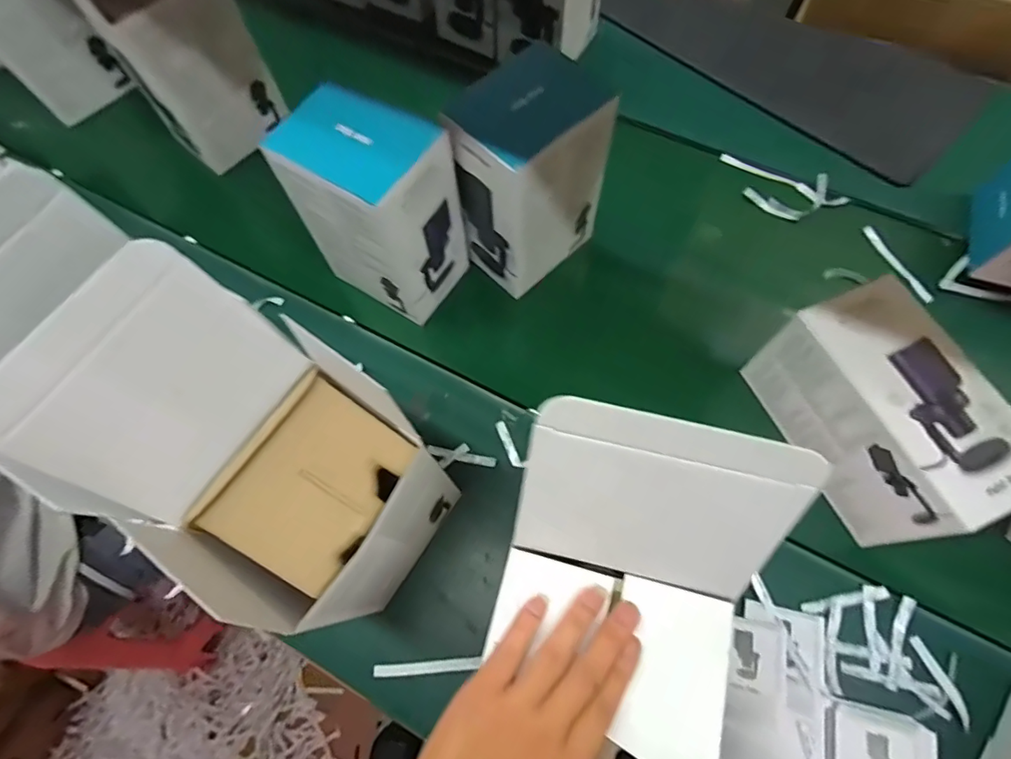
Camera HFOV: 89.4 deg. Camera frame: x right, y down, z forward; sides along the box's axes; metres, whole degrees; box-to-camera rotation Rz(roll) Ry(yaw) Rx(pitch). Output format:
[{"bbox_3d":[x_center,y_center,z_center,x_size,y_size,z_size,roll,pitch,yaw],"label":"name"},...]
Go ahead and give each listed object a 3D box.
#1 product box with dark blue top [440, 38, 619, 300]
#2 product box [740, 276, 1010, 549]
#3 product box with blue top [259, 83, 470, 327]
[{"bbox_3d":[0.033,-0.223,0.609,0.146,0.218,0.100,-40,72,-13],"label":"product box with dark blue top"},{"bbox_3d":[0.382,0.035,0.525,0.130,0.137,0.228,-26,70,-8],"label":"product box"},{"bbox_3d":[-0.144,-0.192,0.605,0.148,0.211,0.125,31,73,13],"label":"product box with blue top"}]

